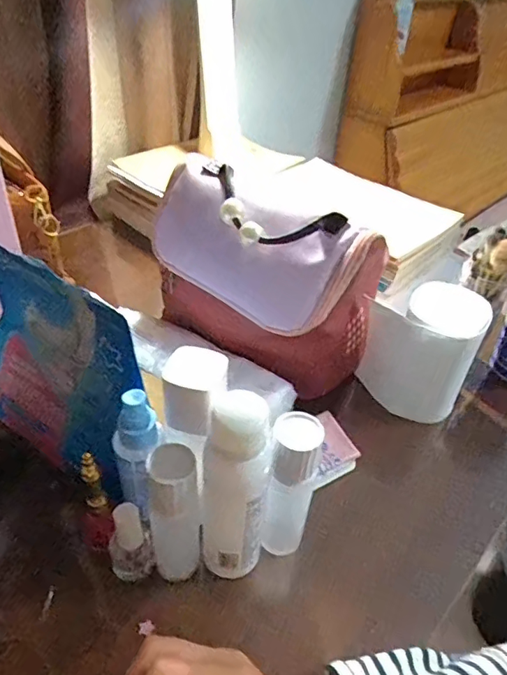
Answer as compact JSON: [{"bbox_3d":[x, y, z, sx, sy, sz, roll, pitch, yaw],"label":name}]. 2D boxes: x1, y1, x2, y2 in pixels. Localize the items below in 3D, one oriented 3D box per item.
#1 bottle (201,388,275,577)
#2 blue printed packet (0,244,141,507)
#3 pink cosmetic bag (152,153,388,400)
[{"bbox_3d":[-0.011,0.103,0.351,0.044,0.154,0.046,5,41,1],"label":"bottle"},{"bbox_3d":[-0.169,0.027,0.412,0.183,0.166,0.057,32,48,28],"label":"blue printed packet"},{"bbox_3d":[0.001,-0.065,0.529,0.242,0.179,0.115,25,45,22],"label":"pink cosmetic bag"}]

